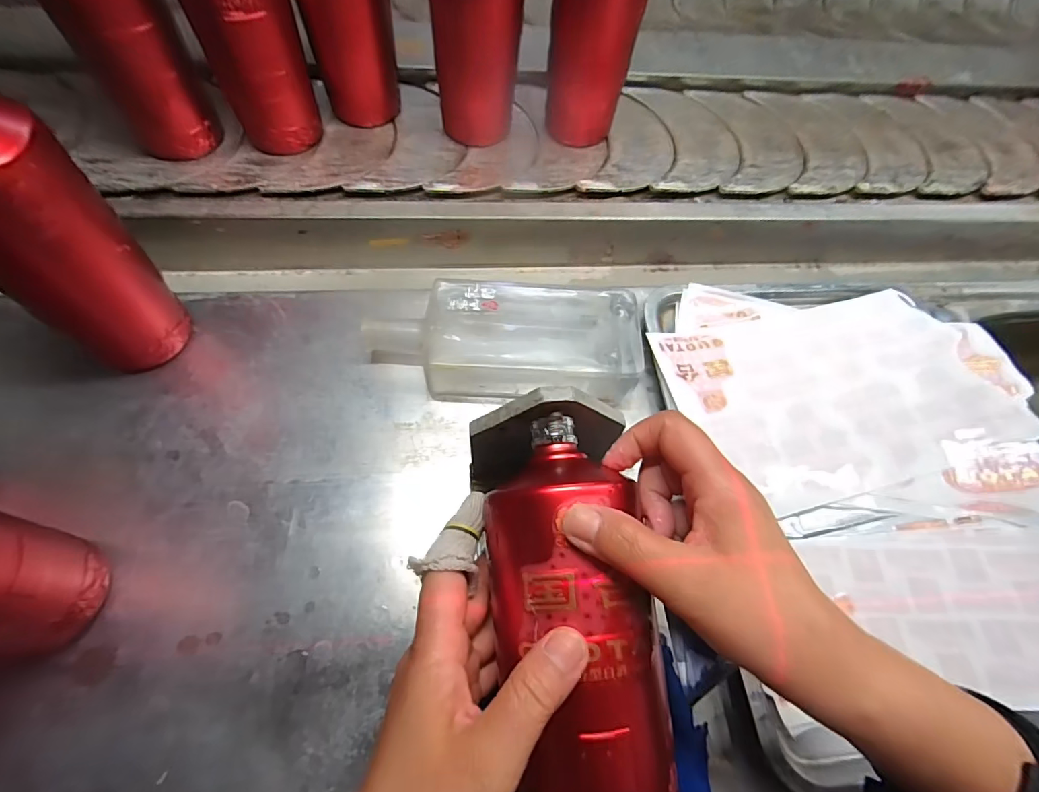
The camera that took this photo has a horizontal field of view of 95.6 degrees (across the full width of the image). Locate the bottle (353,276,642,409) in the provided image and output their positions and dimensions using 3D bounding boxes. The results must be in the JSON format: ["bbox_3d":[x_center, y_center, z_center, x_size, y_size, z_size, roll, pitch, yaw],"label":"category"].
[{"bbox_3d":[0.002,-0.042,0.394,0.196,0.044,0.101,4,61,-2],"label":"bottle"}]

